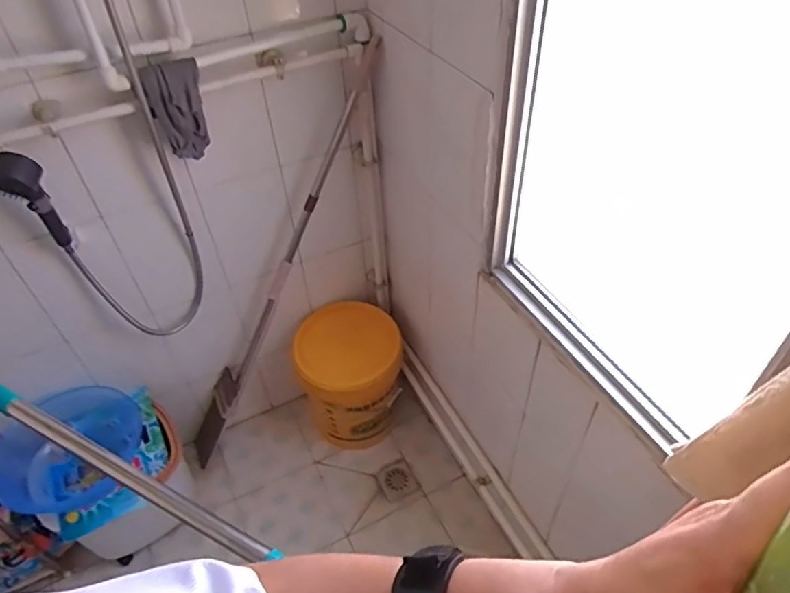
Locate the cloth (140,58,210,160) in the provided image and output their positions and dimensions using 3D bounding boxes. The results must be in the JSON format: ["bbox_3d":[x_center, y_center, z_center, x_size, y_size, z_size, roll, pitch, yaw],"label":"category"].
[{"bbox_3d":[-0.384,-0.324,0.984,0.026,0.190,0.099,34,53,24],"label":"cloth"}]

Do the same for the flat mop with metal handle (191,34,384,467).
[{"bbox_3d":[-0.307,-0.012,1.376,0.085,1.263,0.073,6,32,-43],"label":"flat mop with metal handle"}]

